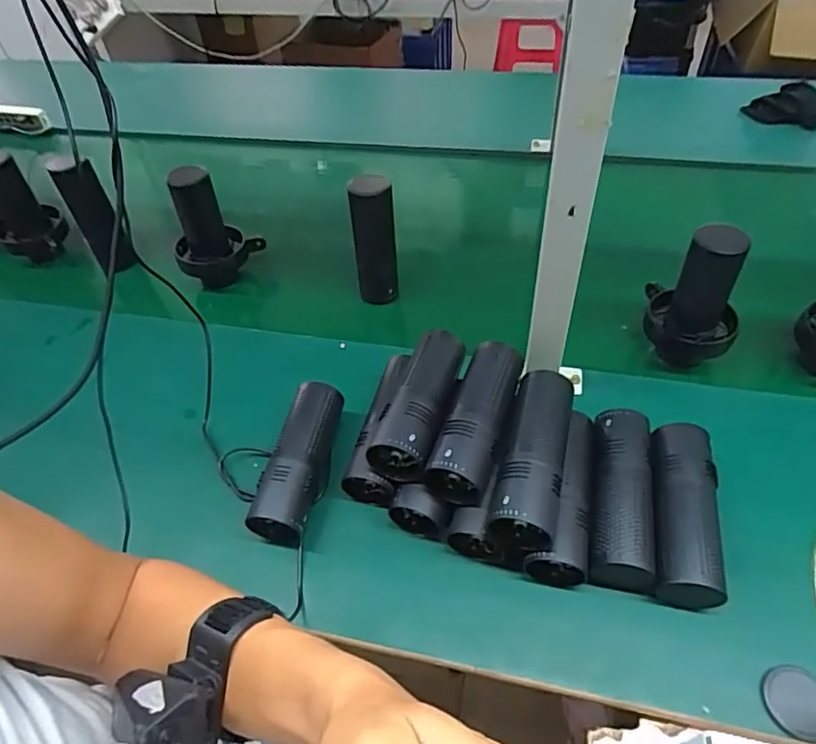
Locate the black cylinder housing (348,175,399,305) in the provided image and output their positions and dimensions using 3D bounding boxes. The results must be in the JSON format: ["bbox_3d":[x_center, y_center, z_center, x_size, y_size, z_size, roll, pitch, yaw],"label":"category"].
[{"bbox_3d":[-0.044,-0.166,0.725,0.055,0.164,0.056,-8,50,-2],"label":"black cylinder housing"}]

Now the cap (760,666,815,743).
[{"bbox_3d":[0.302,0.256,0.431,0.046,0.010,0.049,-4,50,1],"label":"cap"}]

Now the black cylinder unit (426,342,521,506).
[{"bbox_3d":[0.069,0.041,0.541,0.058,0.049,0.165,16,53,17],"label":"black cylinder unit"}]

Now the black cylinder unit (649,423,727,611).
[{"bbox_3d":[0.254,0.130,0.523,0.058,0.063,0.162,7,51,10],"label":"black cylinder unit"}]

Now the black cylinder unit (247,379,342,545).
[{"bbox_3d":[-0.109,0.094,0.582,0.060,0.066,0.162,3,47,8],"label":"black cylinder unit"}]

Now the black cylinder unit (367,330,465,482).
[{"bbox_3d":[0.015,0.025,0.559,0.061,0.047,0.161,12,52,14],"label":"black cylinder unit"}]

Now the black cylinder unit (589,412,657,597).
[{"bbox_3d":[0.200,0.119,0.533,0.055,0.067,0.165,8,52,11],"label":"black cylinder unit"}]

